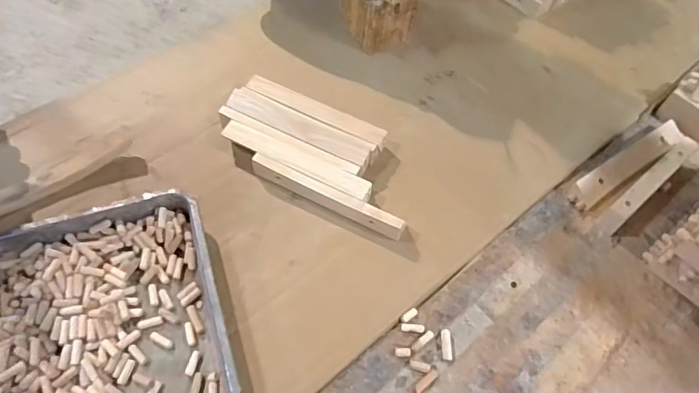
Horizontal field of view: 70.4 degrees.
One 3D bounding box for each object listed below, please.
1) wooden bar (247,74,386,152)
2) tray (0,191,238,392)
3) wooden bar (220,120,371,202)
[{"bbox_3d":[-0.055,-0.144,0.821,0.245,0.019,0.038,24,59,12],"label":"wooden bar"},{"bbox_3d":[-0.301,0.191,0.608,0.286,0.052,0.386,-16,59,-12],"label":"tray"},{"bbox_3d":[-0.081,-0.058,0.760,0.249,0.015,0.037,24,59,12],"label":"wooden bar"}]

